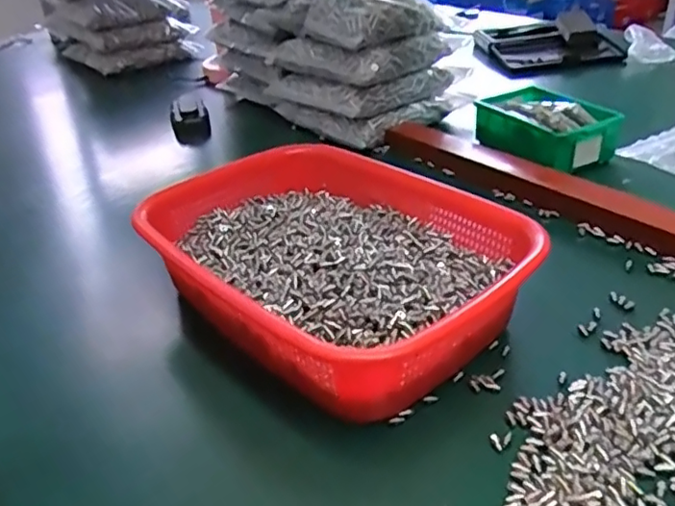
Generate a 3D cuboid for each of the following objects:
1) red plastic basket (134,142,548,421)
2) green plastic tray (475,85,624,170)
[{"bbox_3d":[-0.004,0.005,0.462,0.285,0.071,0.211,25,43,39],"label":"red plastic basket"},{"bbox_3d":[0.235,-0.148,0.684,0.093,0.047,0.143,-17,34,-18],"label":"green plastic tray"}]

